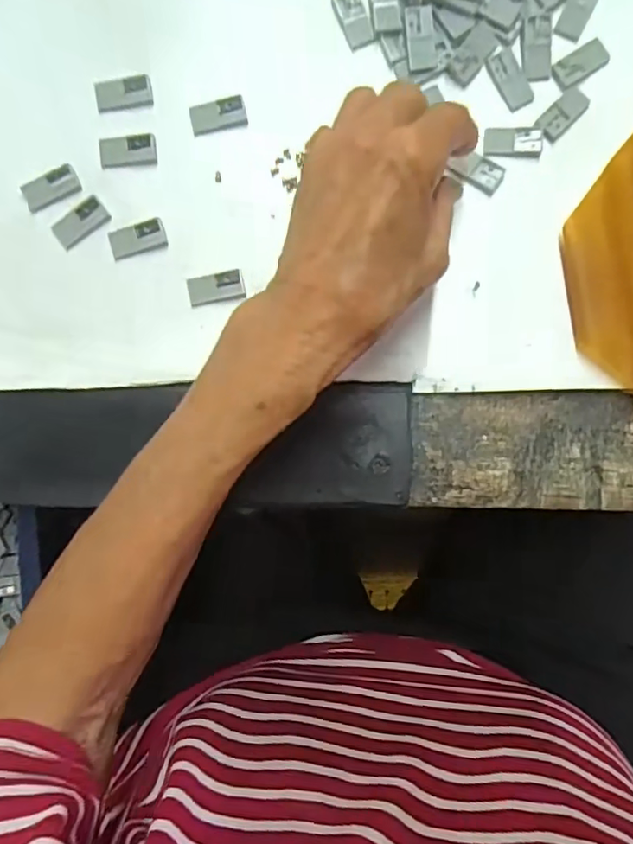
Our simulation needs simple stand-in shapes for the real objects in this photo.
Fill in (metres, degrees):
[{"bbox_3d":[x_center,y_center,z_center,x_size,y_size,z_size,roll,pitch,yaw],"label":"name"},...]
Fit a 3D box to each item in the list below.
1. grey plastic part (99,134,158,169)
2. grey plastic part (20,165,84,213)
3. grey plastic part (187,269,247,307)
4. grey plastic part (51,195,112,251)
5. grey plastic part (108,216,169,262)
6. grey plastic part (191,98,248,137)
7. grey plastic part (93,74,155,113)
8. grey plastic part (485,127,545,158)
[{"bbox_3d":[-0.094,-0.136,0.281,0.028,0.004,0.015,-3,89,1],"label":"grey plastic part"},{"bbox_3d":[-0.133,-0.117,0.279,0.028,0.004,0.015,-27,89,1],"label":"grey plastic part"},{"bbox_3d":[-0.050,-0.067,0.280,0.028,0.005,0.014,-12,89,1],"label":"grey plastic part"},{"bbox_3d":[-0.118,-0.100,0.279,0.028,0.004,0.015,-37,89,0],"label":"grey plastic part"},{"bbox_3d":[-0.089,-0.091,0.279,0.028,0.004,0.014,-17,89,1],"label":"grey plastic part"},{"bbox_3d":[-0.049,-0.153,0.281,0.028,0.005,0.013,-14,89,1],"label":"grey plastic part"},{"bbox_3d":[-0.096,-0.165,0.280,0.028,0.004,0.015,-7,89,1],"label":"grey plastic part"},{"bbox_3d":[0.098,-0.139,0.277,0.028,0.004,0.015,3,89,1],"label":"grey plastic part"}]

